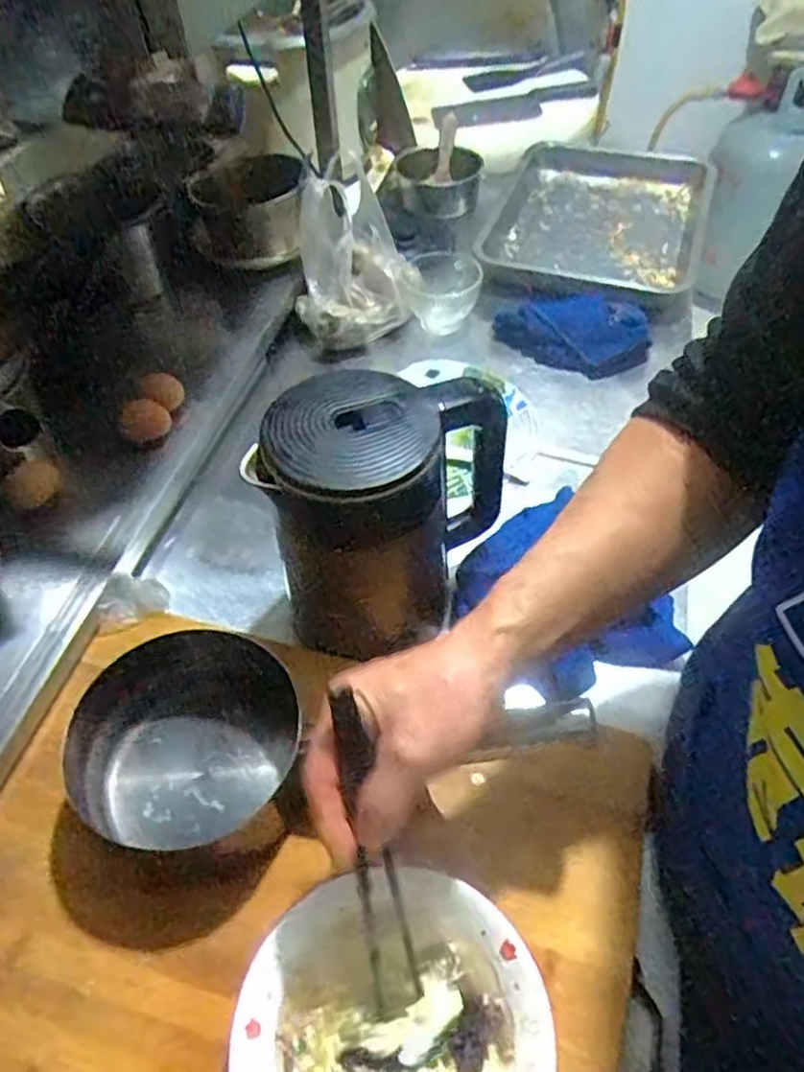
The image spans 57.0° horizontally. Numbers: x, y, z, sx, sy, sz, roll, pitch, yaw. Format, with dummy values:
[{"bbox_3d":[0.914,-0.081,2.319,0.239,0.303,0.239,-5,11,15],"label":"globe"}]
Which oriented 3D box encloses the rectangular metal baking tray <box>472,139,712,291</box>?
[{"bbox_3d":[0.291,-0.481,1.124,0.307,0.060,0.467,15,53,13],"label":"rectangular metal baking tray"}]

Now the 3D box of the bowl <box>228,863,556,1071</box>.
[{"bbox_3d":[-0.004,0.292,0.427,0.172,0.056,0.170,-2,47,2],"label":"bowl"}]

